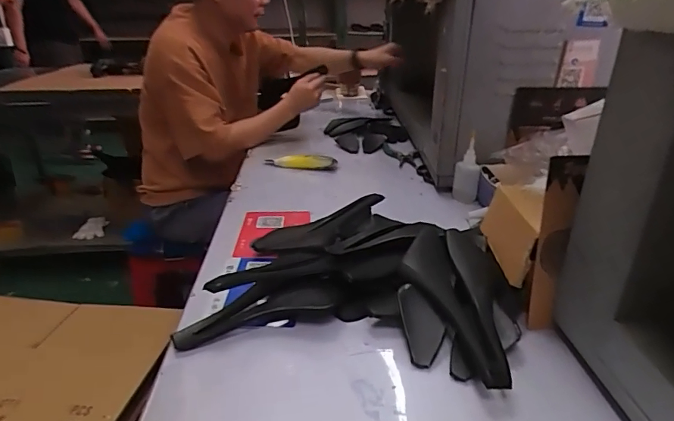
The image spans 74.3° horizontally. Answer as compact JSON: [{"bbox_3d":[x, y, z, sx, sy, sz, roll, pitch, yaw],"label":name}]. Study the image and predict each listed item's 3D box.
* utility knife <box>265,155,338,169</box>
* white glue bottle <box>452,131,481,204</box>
[{"bbox_3d":[-0.084,-0.113,1.026,0.170,0.036,0.023,6,27,16],"label":"utility knife"},{"bbox_3d":[0.250,-0.078,0.854,0.046,0.126,0.035,5,27,14],"label":"white glue bottle"}]

